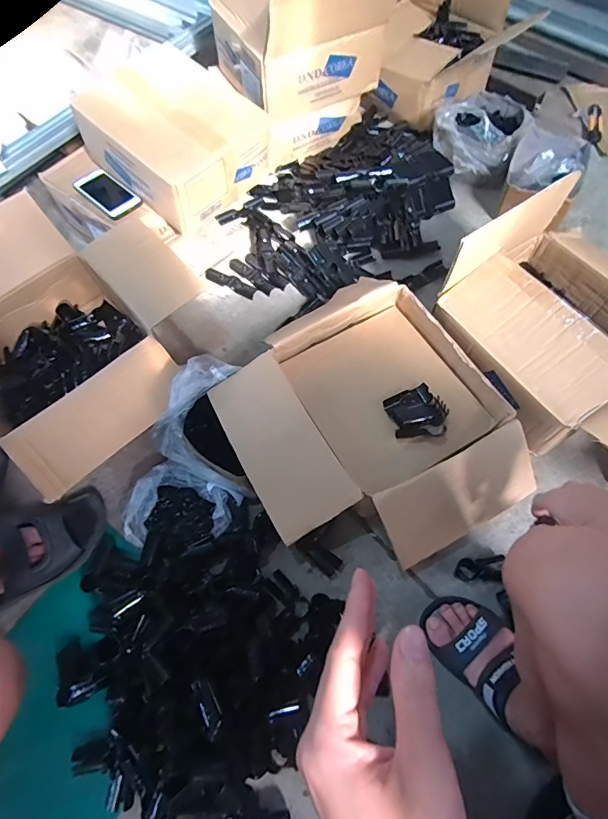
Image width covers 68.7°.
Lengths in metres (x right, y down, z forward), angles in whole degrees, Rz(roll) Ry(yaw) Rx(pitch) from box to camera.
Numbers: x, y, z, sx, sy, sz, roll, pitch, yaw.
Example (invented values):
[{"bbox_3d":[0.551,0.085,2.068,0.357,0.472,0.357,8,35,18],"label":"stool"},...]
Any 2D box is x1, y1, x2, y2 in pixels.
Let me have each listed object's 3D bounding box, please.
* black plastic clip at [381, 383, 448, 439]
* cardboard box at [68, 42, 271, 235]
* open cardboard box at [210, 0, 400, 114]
[{"bbox_3d":[0.191,0.004,0.751,0.090,0.028,0.091,-18,65,-6],"label":"black plastic clip"},{"bbox_3d":[-0.275,-0.588,0.955,0.316,0.158,0.283,39,72,19],"label":"cardboard box"},{"bbox_3d":[-0.020,-0.888,0.997,0.317,0.256,0.362,-28,66,-10],"label":"open cardboard box"}]

